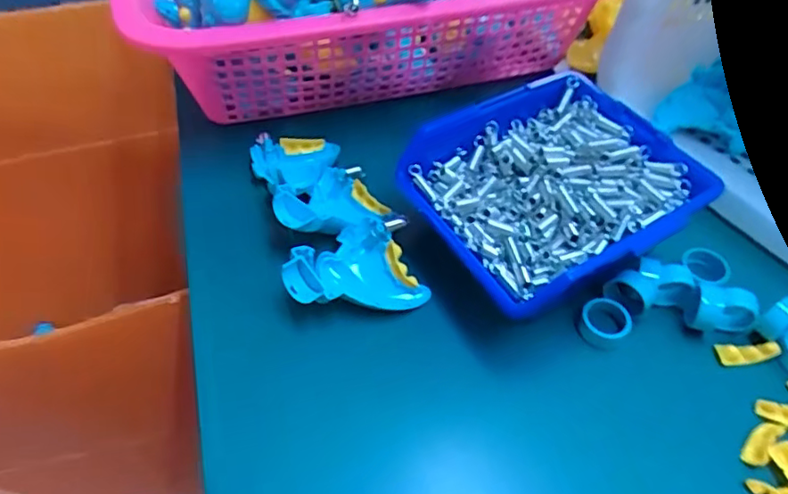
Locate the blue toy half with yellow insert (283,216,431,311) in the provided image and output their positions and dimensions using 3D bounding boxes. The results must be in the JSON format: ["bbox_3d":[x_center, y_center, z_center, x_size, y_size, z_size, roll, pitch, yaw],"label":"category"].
[{"bbox_3d":[-0.022,0.010,0.323,0.074,0.035,0.047,-12,52,-11],"label":"blue toy half with yellow insert"}]

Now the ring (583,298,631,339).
[{"bbox_3d":[0.115,0.040,0.320,0.026,0.013,0.020,7,51,4],"label":"ring"}]

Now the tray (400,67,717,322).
[{"bbox_3d":[0.086,-0.027,0.333,0.133,0.055,0.123,-24,55,-20],"label":"tray"}]

